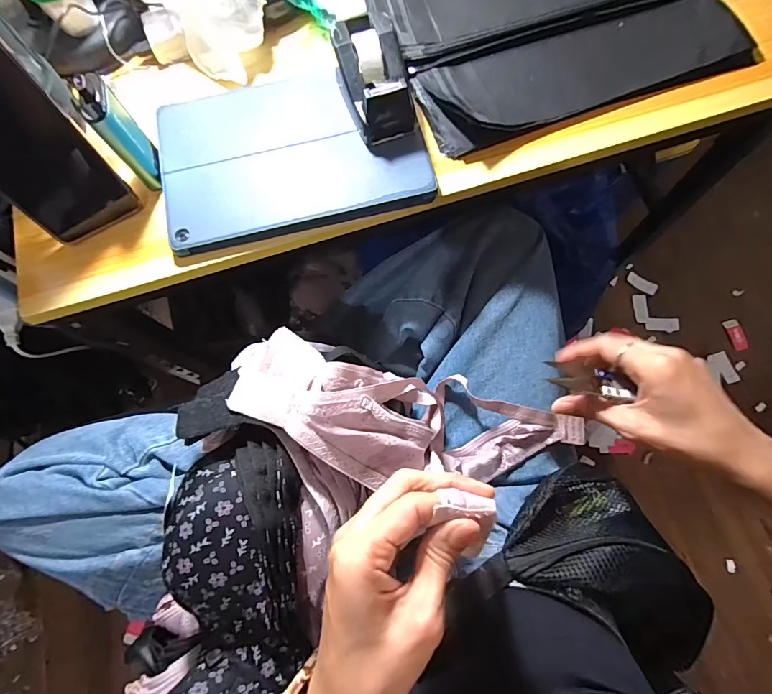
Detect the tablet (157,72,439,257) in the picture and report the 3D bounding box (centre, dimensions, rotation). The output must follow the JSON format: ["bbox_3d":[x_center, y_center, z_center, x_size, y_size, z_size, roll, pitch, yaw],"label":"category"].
[{"bbox_3d":[-0.088,-0.186,0.388,0.232,0.022,0.163,-13,75,-2],"label":"tablet"}]

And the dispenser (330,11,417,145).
[{"bbox_3d":[-0.011,-0.239,0.368,0.053,0.047,0.101,-17,75,-3],"label":"dispenser"}]

